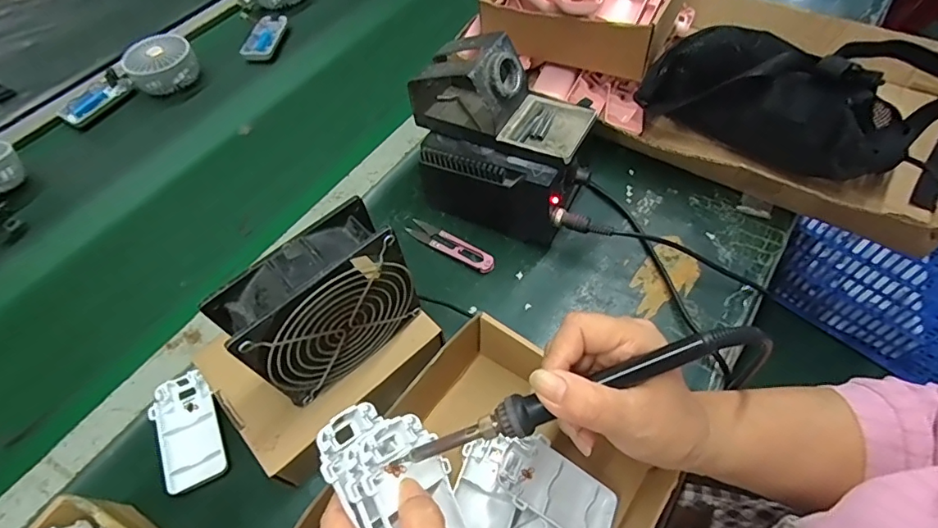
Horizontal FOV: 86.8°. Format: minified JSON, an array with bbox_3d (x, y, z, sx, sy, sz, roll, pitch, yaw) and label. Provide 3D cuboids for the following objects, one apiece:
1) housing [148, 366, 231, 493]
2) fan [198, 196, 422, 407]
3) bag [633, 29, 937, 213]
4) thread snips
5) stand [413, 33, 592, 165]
[{"bbox_3d":[-0.233,0.136,0.412,0.045,0.011,0.099,-27,59,-15],"label":"housing"},{"bbox_3d":[-0.099,0.031,0.349,0.118,0.113,0.044,-37,62,-20],"label":"fan"},{"bbox_3d":[0.371,-0.182,0.542,0.320,0.108,0.177,26,61,19],"label":"bag"},{"bbox_3d":[-0.019,-0.020,0.511,0.103,0.009,0.022,30,62,20],"label":"thread snips"},{"bbox_3d":[0.028,-0.153,0.455,0.165,0.080,0.072,22,60,17],"label":"stand"}]

